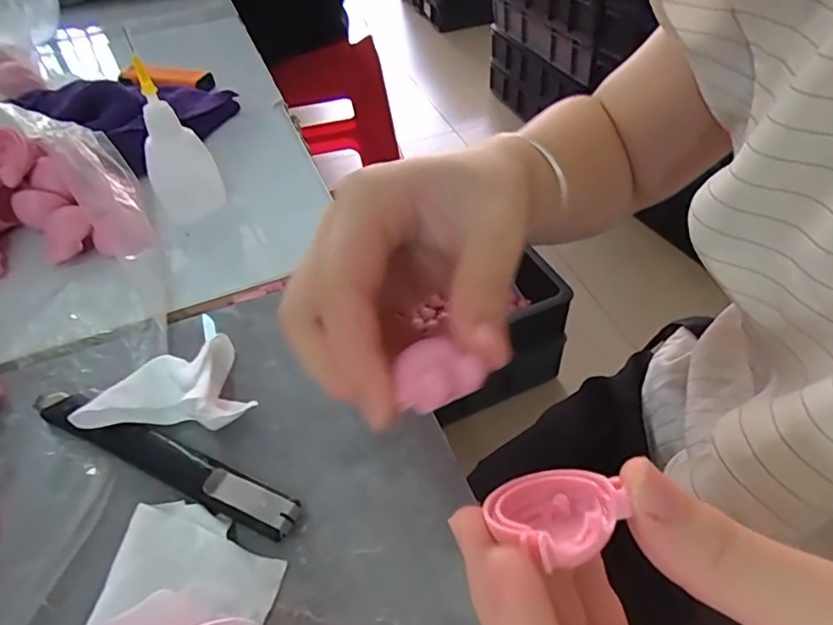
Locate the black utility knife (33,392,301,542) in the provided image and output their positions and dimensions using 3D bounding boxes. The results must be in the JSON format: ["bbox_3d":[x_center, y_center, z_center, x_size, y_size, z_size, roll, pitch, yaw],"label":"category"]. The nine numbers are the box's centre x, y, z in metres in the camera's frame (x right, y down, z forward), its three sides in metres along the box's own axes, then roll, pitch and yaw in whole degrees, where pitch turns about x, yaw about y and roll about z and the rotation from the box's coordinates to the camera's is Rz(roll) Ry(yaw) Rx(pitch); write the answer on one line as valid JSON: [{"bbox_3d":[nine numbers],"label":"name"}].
[{"bbox_3d":[-0.102,0.054,0.216,0.131,0.010,0.016,18,50,21],"label":"black utility knife"}]

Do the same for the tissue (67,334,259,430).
[{"bbox_3d":[-0.099,0.030,0.231,0.058,0.024,0.045,1,46,6],"label":"tissue"}]

